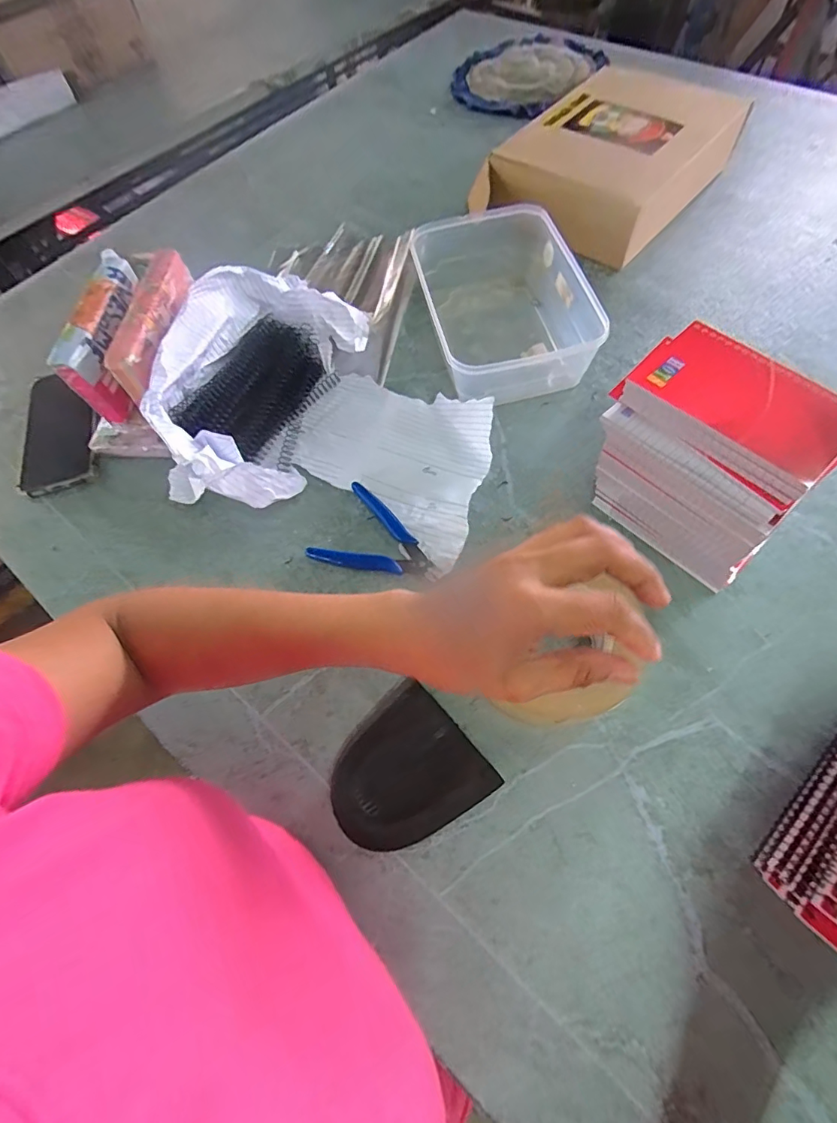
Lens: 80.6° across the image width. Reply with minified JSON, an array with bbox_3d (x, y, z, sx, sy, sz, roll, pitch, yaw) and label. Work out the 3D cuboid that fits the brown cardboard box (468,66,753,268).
[{"bbox_3d":[0.249,-0.529,0.658,0.232,0.084,0.356,35,70,20],"label":"brown cardboard box"}]

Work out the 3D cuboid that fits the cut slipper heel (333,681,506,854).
[{"bbox_3d":[-0.013,0.154,0.360,0.107,0.034,0.099,-36,67,-13],"label":"cut slipper heel"}]

